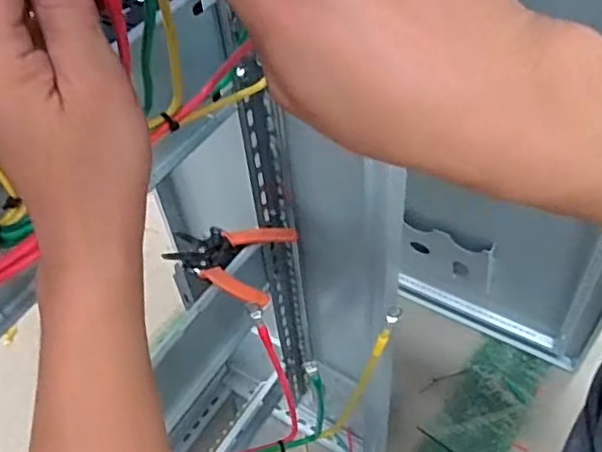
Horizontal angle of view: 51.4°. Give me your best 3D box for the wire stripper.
[{"bbox_3d":[-0.092,0.040,0.728,0.148,0.033,0.106,8,51,12],"label":"wire stripper"}]

